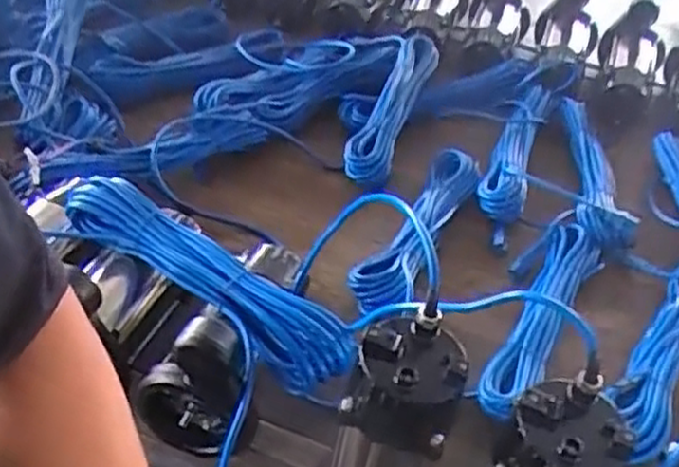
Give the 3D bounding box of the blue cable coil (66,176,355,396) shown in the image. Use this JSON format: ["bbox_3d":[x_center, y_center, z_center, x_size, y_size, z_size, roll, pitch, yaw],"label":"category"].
[{"bbox_3d":[-0.142,0.043,0.775,0.358,0.082,0.062,29,45,22],"label":"blue cable coil"}]

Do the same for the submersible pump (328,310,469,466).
[{"bbox_3d":[0.040,0.199,0.629,0.109,0.234,0.146,14,41,6],"label":"submersible pump"}]

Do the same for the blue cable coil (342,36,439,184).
[{"bbox_3d":[0.087,-0.201,1.192,0.067,0.091,0.329,17,42,9],"label":"blue cable coil"}]

